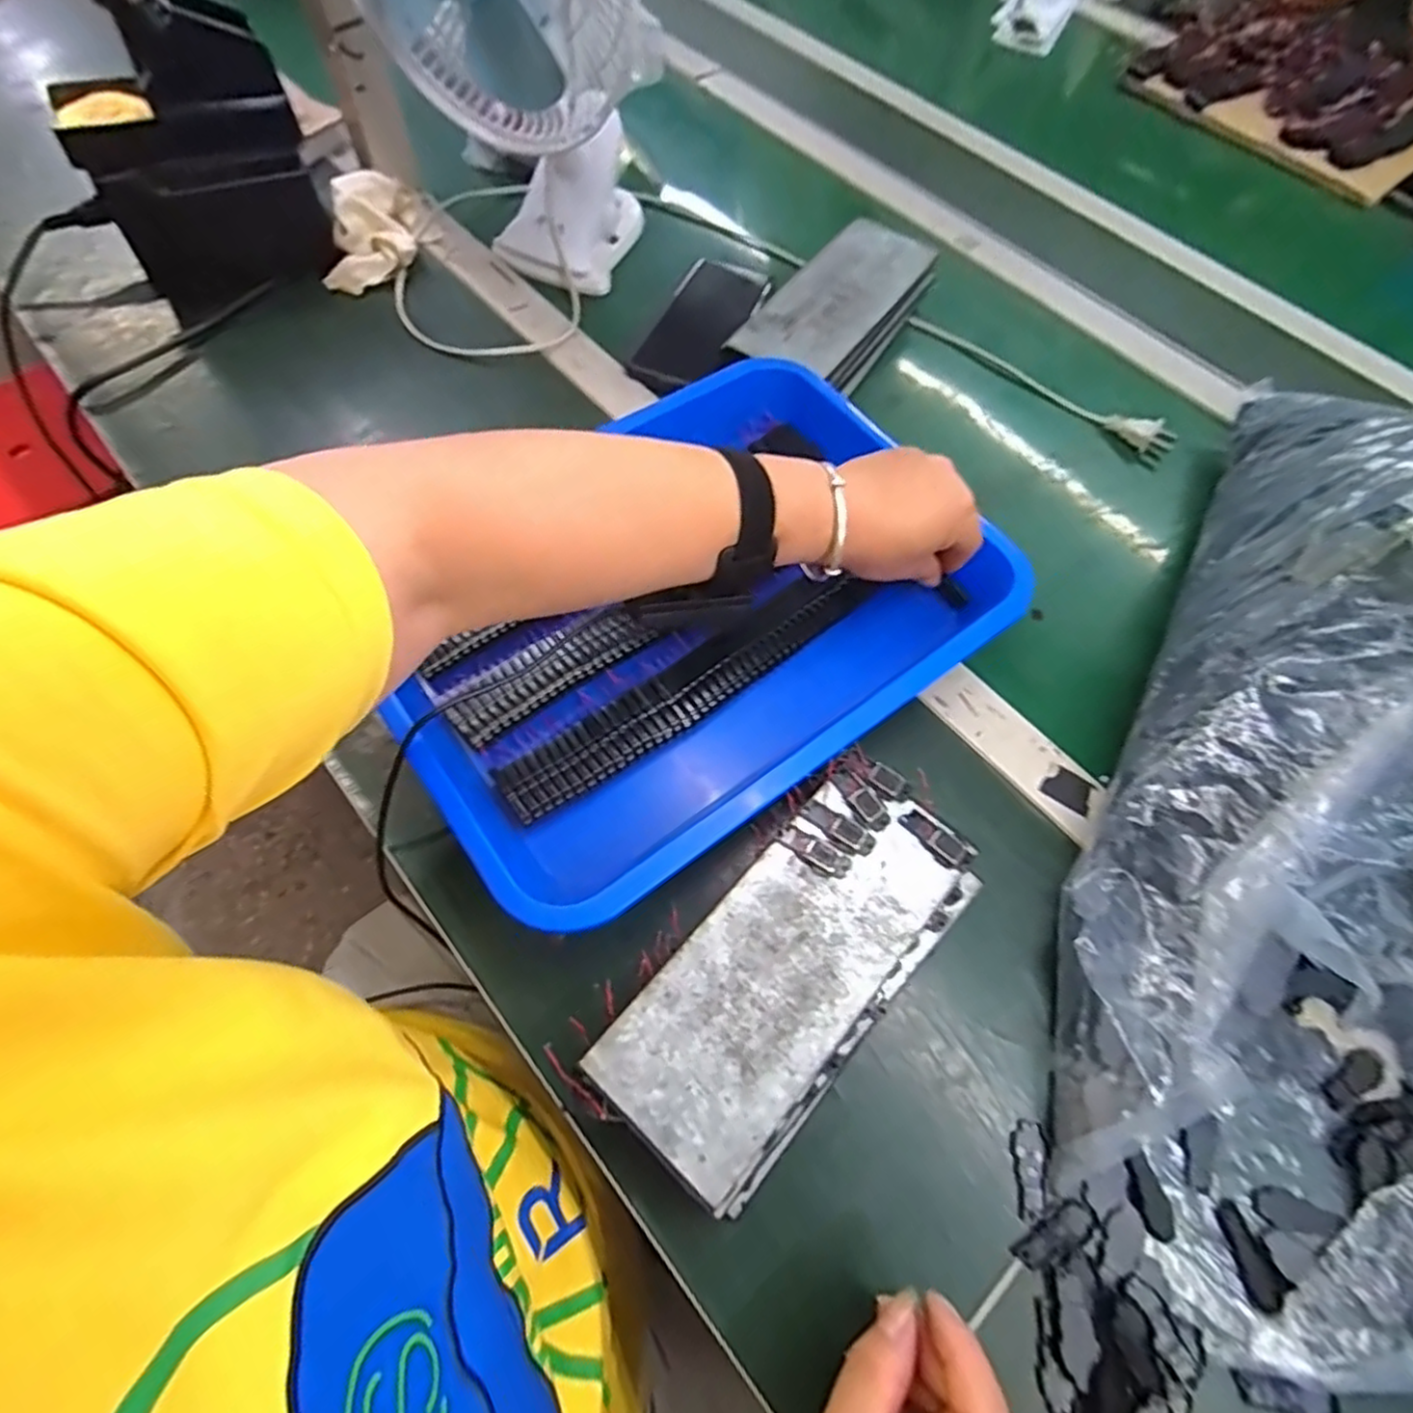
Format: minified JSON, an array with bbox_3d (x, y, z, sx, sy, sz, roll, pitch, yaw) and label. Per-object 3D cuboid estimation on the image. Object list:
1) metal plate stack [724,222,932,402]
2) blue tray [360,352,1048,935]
[{"bbox_3d":[0.106,-0.320,0.569,0.092,0.041,0.192,31,66,12],"label":"metal plate stack"},{"bbox_3d":[0.002,-0.059,0.427,0.374,0.049,0.238,-33,70,-18],"label":"blue tray"}]

